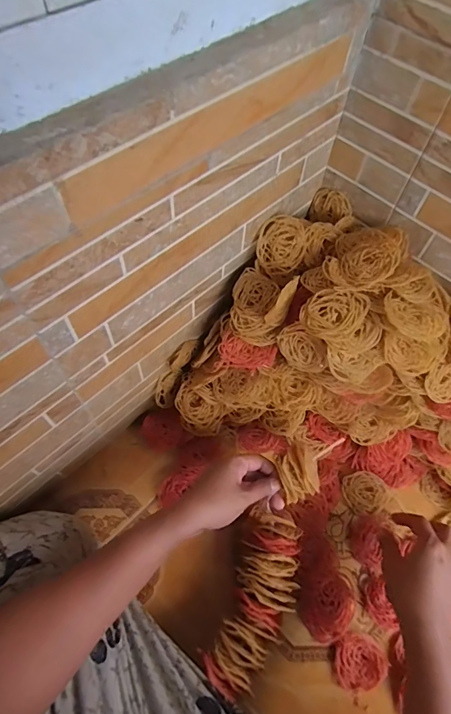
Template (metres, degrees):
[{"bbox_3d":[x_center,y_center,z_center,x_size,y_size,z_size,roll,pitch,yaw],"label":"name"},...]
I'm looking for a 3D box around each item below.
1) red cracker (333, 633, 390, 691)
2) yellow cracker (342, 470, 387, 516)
[{"bbox_3d":[0.153,0.347,0.458,0.057,0.015,0.050,5,61,-1],"label":"red cracker"},{"bbox_3d":[0.189,0.183,0.549,0.053,0.017,0.057,1,61,-3],"label":"yellow cracker"}]

